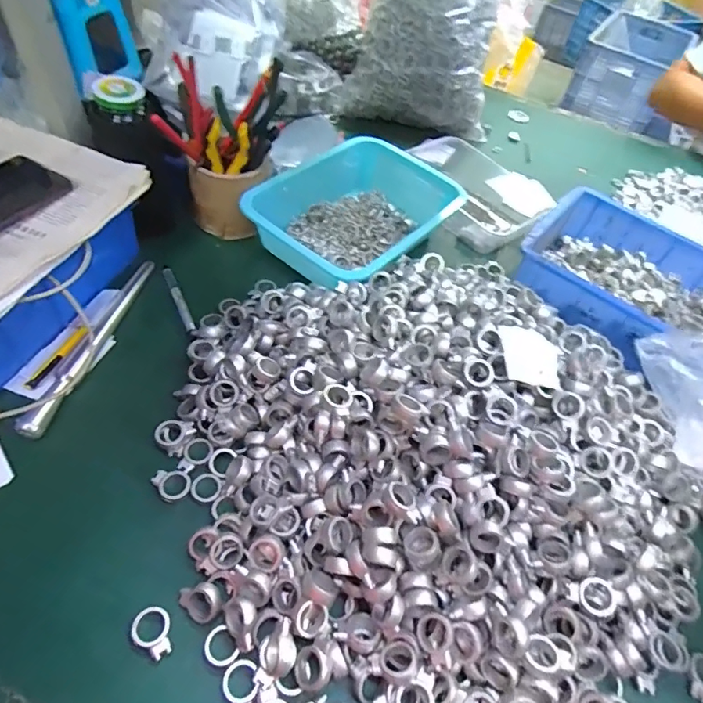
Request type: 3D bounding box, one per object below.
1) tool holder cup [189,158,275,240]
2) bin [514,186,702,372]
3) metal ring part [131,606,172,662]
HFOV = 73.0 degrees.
[{"bbox_3d":[-0.154,-0.198,0.615,0.078,0.092,0.076,19,52,7],"label":"tool holder cup"},{"bbox_3d":[0.369,-0.073,0.610,0.295,0.086,0.199,34,55,18],"label":"bin"},{"bbox_3d":[-0.144,0.205,0.346,0.025,0.007,0.035,-26,60,-26],"label":"metal ring part"}]

